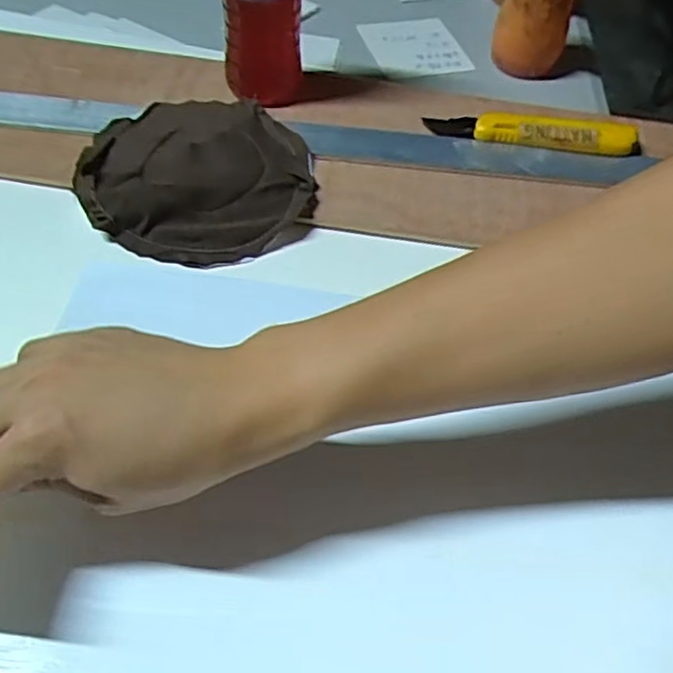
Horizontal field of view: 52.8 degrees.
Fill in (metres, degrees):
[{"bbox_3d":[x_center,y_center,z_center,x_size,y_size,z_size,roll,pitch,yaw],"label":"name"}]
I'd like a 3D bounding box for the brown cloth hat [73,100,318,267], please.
[{"bbox_3d":[-0.099,-0.121,0.492,0.161,0.018,0.155,1,54,-2],"label":"brown cloth hat"}]

